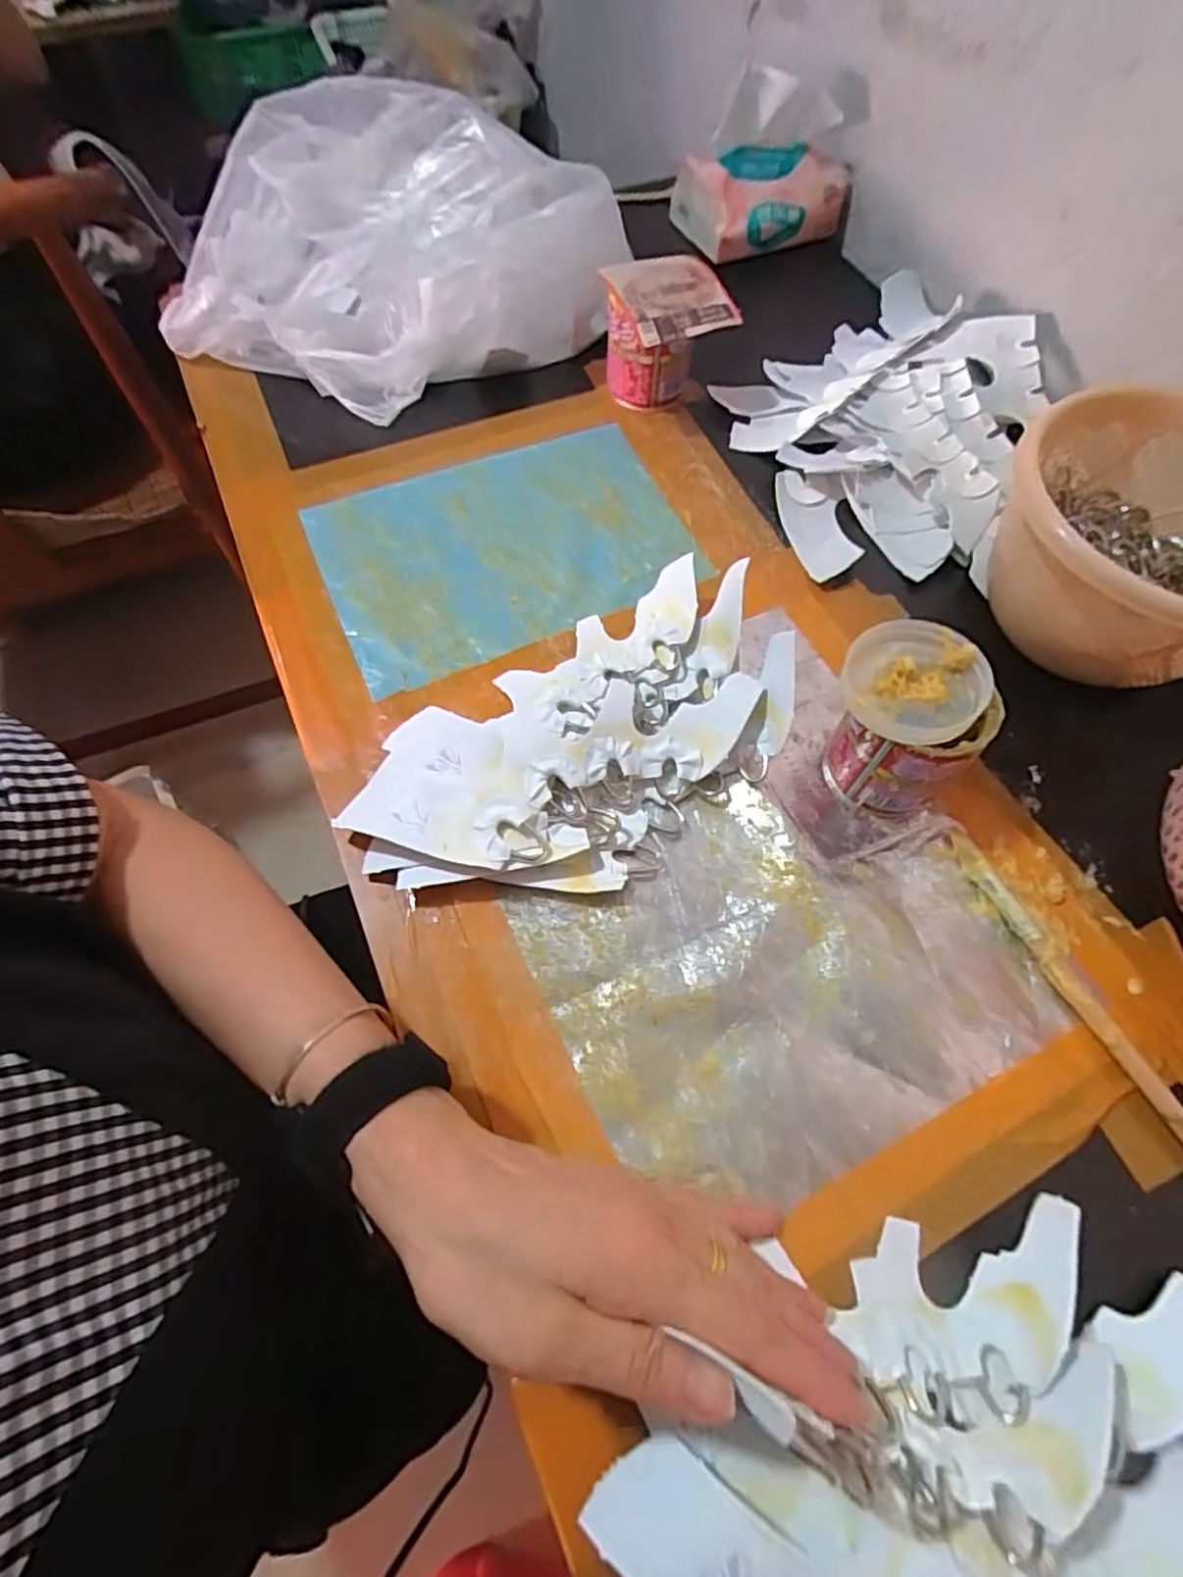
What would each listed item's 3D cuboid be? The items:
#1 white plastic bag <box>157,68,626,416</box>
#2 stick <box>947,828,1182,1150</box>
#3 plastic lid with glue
[{"bbox_3d":[-0.150,-0.399,0.510,0.330,0.113,0.206,7,64,2],"label":"white plastic bag"},{"bbox_3d":[0.253,0.131,0.315,0.013,0.012,0.259,-25,67,-11],"label":"stick"},{"bbox_3d":[0.157,-0.053,0.328,0.062,0.014,0.068,0,64,-1],"label":"plastic lid with glue"}]

